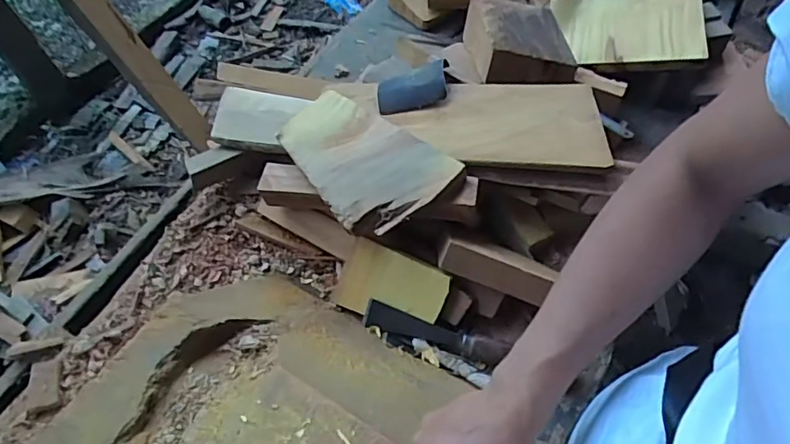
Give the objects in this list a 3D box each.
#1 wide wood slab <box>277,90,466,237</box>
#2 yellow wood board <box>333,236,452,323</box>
[{"bbox_3d":[-0.043,-0.090,0.700,0.152,0.032,0.234,-30,62,-20],"label":"wide wood slab"},{"bbox_3d":[-0.005,0.081,0.684,0.140,0.091,0.015,18,12,16],"label":"yellow wood board"}]

